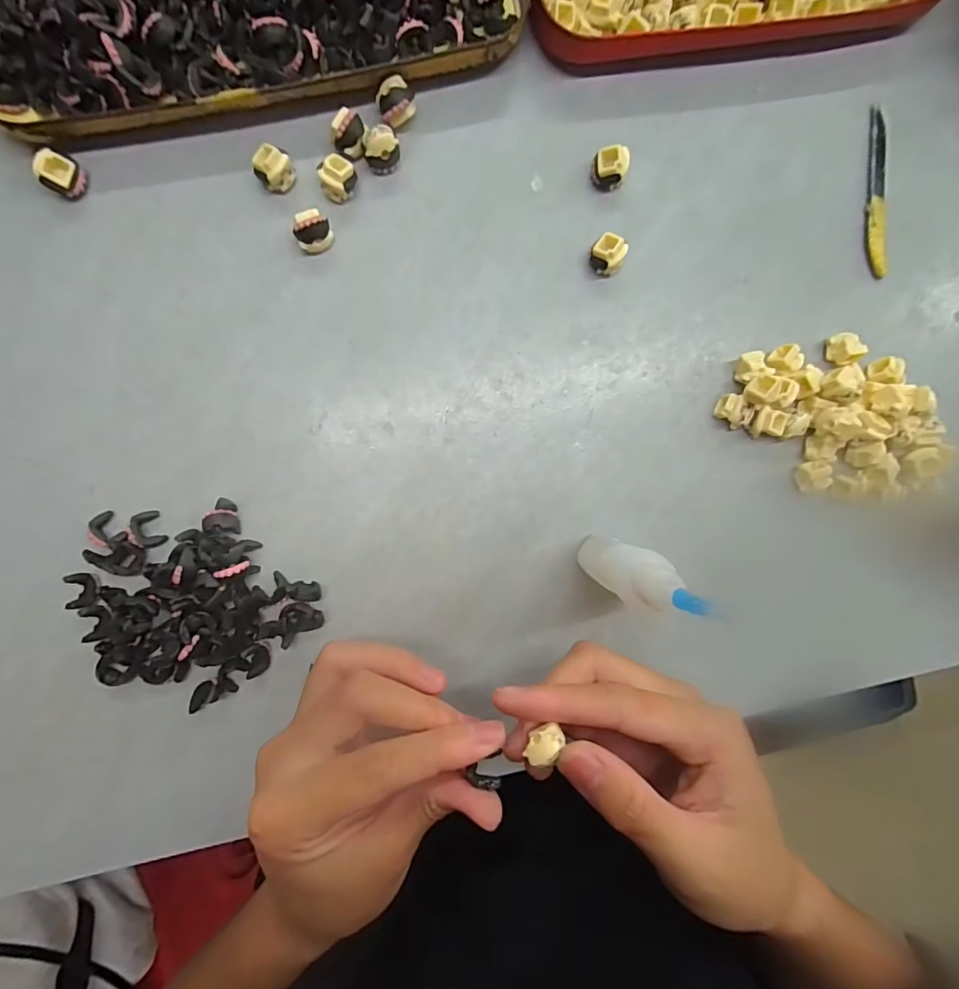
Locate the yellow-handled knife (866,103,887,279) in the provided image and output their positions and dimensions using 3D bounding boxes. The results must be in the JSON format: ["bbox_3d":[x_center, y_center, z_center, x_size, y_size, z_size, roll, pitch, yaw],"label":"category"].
[{"bbox_3d":[0.197,-0.149,0.243,0.012,0.005,0.081,-2,93,-4],"label":"yellow-handled knife"}]

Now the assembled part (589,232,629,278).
[{"bbox_3d":[0.060,-0.112,0.232,0.016,0.014,0.014,32,91,-5],"label":"assembled part"}]

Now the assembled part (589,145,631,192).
[{"bbox_3d":[0.060,-0.152,0.229,0.015,0.015,0.012,5,93,-4],"label":"assembled part"}]

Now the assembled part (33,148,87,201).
[{"bbox_3d":[-0.182,-0.139,0.213,0.014,0.011,0.015,26,91,-5],"label":"assembled part"}]

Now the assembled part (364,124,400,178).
[{"bbox_3d":[-0.043,-0.155,0.221,0.013,0.014,0.014,13,92,-5],"label":"assembled part"}]

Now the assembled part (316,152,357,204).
[{"bbox_3d":[-0.064,-0.142,0.222,0.014,0.014,0.016,35,90,-5],"label":"assembled part"}]

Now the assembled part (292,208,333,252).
[{"bbox_3d":[-0.075,-0.117,0.223,0.016,0.016,0.013,-28,95,-2],"label":"assembled part"}]

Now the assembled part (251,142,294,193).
[{"bbox_3d":[-0.091,-0.145,0.220,0.016,0.016,0.013,-33,95,-2],"label":"assembled part"}]

